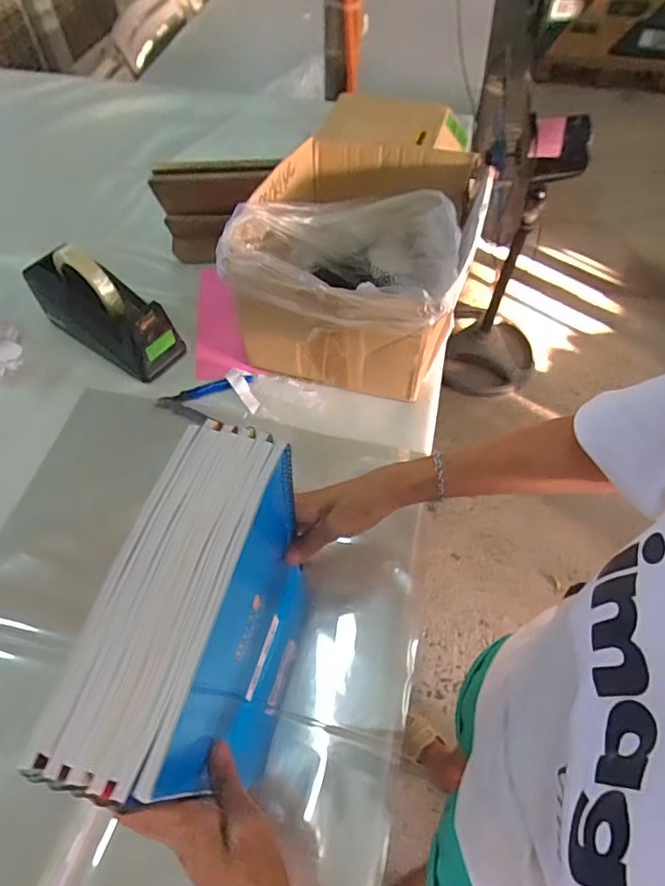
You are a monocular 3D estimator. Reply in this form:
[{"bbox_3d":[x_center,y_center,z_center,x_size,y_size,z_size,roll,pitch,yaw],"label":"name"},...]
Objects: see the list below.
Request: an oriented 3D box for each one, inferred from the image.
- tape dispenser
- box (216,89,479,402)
[{"bbox_3d":[-0.298,-0.176,0.670,0.192,0.115,0.075,30,62,17],"label":"tape dispenser"},{"bbox_3d":[0.027,-0.235,0.684,0.255,0.178,0.317,10,58,6],"label":"box"}]

